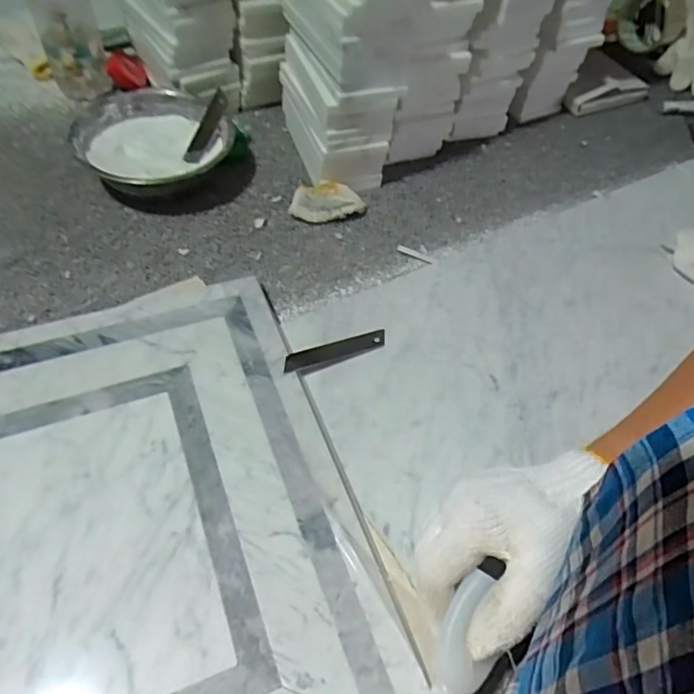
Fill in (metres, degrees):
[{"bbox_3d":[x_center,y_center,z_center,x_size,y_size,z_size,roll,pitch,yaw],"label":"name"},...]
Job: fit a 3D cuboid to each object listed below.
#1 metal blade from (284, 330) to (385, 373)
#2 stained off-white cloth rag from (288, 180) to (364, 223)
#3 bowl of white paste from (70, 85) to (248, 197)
[{"bbox_3d":[-0.010,0.002,0.469,0.098,0.004,0.017,-15,61,-24],"label":"metal blade"},{"bbox_3d":[-0.020,-0.157,0.589,0.077,0.019,0.051,4,51,-1],"label":"stained off-white cloth rag"},{"bbox_3d":[-0.204,-0.217,0.592,0.163,0.054,0.155,2,52,-3],"label":"bowl of white paste"}]

